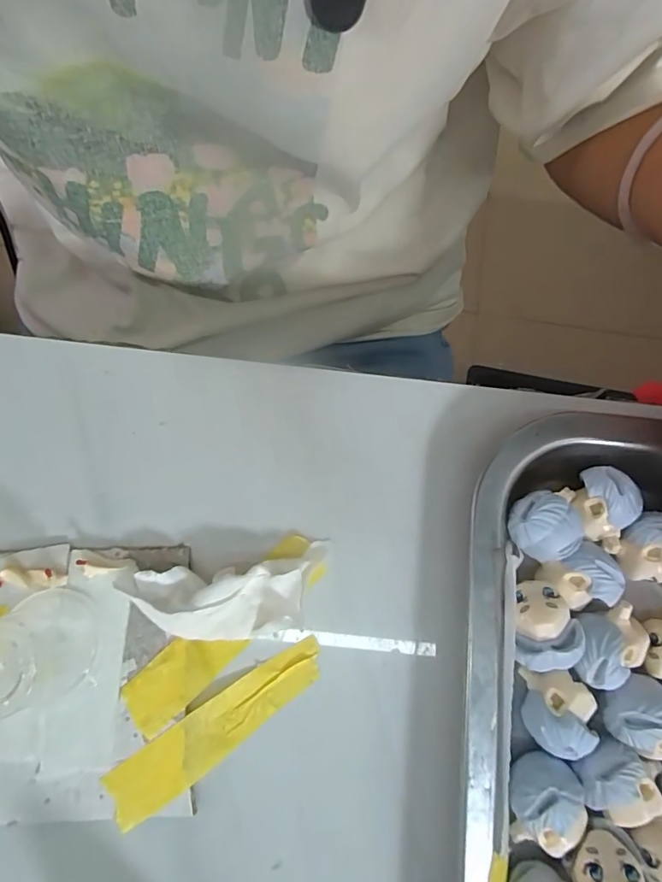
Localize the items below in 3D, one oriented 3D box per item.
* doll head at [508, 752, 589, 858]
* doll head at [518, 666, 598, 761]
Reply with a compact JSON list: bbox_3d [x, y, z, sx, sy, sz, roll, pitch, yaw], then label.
[{"bbox_3d":[0.069,0.116,0.158,0.022,0.016,0.030,-3,79,-2],"label":"doll head"},{"bbox_3d":[0.074,0.089,0.162,0.019,0.014,0.023,4,79,1],"label":"doll head"}]

